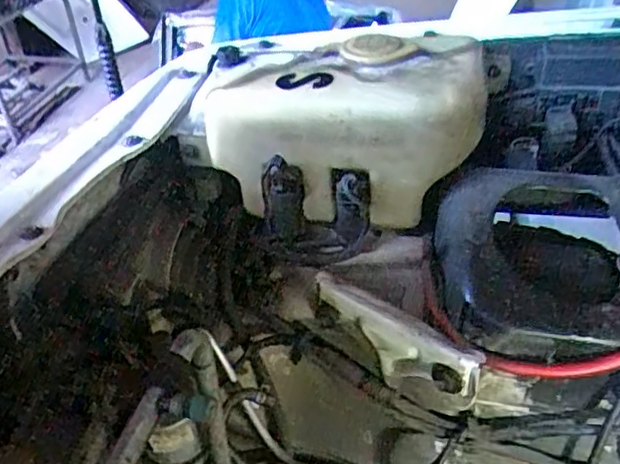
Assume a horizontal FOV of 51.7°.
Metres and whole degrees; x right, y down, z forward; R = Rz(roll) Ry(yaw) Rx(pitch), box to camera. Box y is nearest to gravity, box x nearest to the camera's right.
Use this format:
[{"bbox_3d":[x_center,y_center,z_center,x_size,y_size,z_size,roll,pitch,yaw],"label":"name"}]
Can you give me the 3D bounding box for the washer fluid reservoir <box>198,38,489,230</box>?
[{"bbox_3d":[0.025,-0.087,0.573,0.240,0.139,0.120,19,42,28],"label":"washer fluid reservoir"}]

